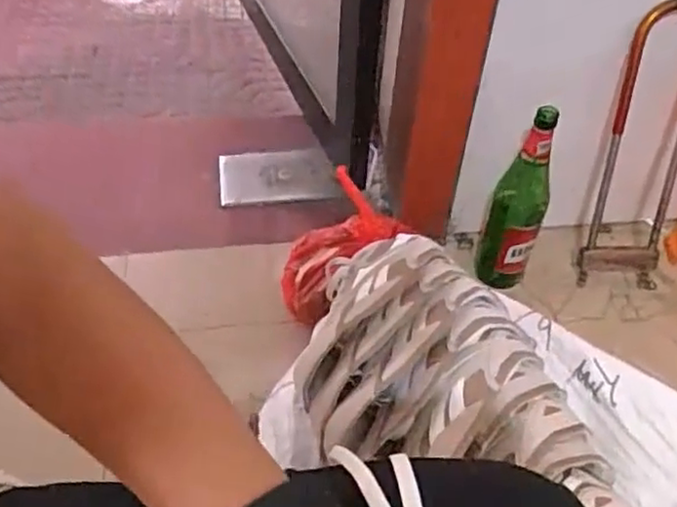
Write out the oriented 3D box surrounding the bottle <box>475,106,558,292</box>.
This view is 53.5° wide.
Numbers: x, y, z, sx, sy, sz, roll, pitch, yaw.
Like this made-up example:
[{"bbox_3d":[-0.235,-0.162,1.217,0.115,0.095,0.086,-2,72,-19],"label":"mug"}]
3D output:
[{"bbox_3d":[0.239,-0.065,0.892,0.070,0.268,0.065,16,48,12],"label":"bottle"}]

